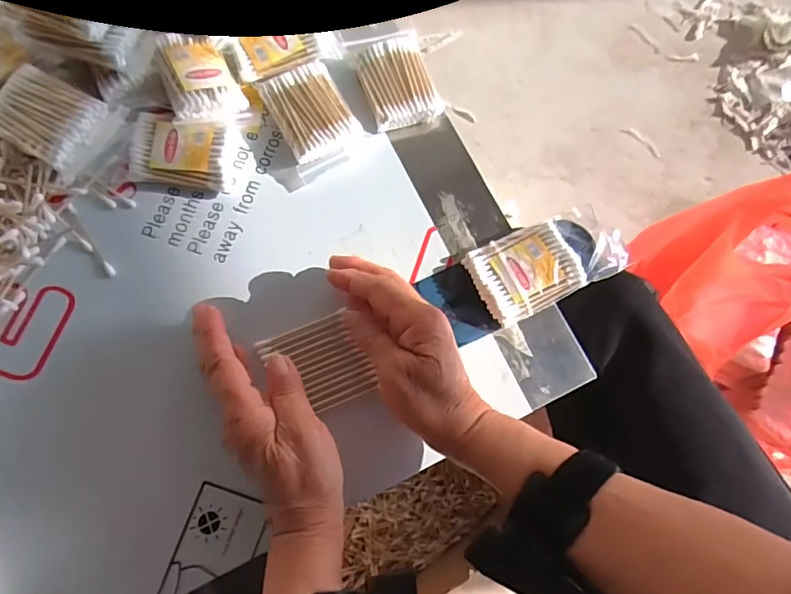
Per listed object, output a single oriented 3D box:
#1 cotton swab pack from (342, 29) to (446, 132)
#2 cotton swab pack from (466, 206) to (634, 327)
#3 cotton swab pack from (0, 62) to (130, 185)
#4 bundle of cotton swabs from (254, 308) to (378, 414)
[{"bbox_3d":[0.000,-0.185,0.436,0.059,0.019,0.088,-17,76,-8],"label":"cotton swab pack"},{"bbox_3d":[0.118,-0.028,0.401,0.116,0.018,0.062,-24,77,-9],"label":"cotton swab pack"},{"bbox_3d":[-0.251,-0.131,0.376,0.082,0.021,0.064,31,75,6],"label":"cotton swab pack"},{"bbox_3d":[-0.057,0.049,0.371,0.068,0.007,0.064,-22,75,-8],"label":"bundle of cotton swabs"}]

